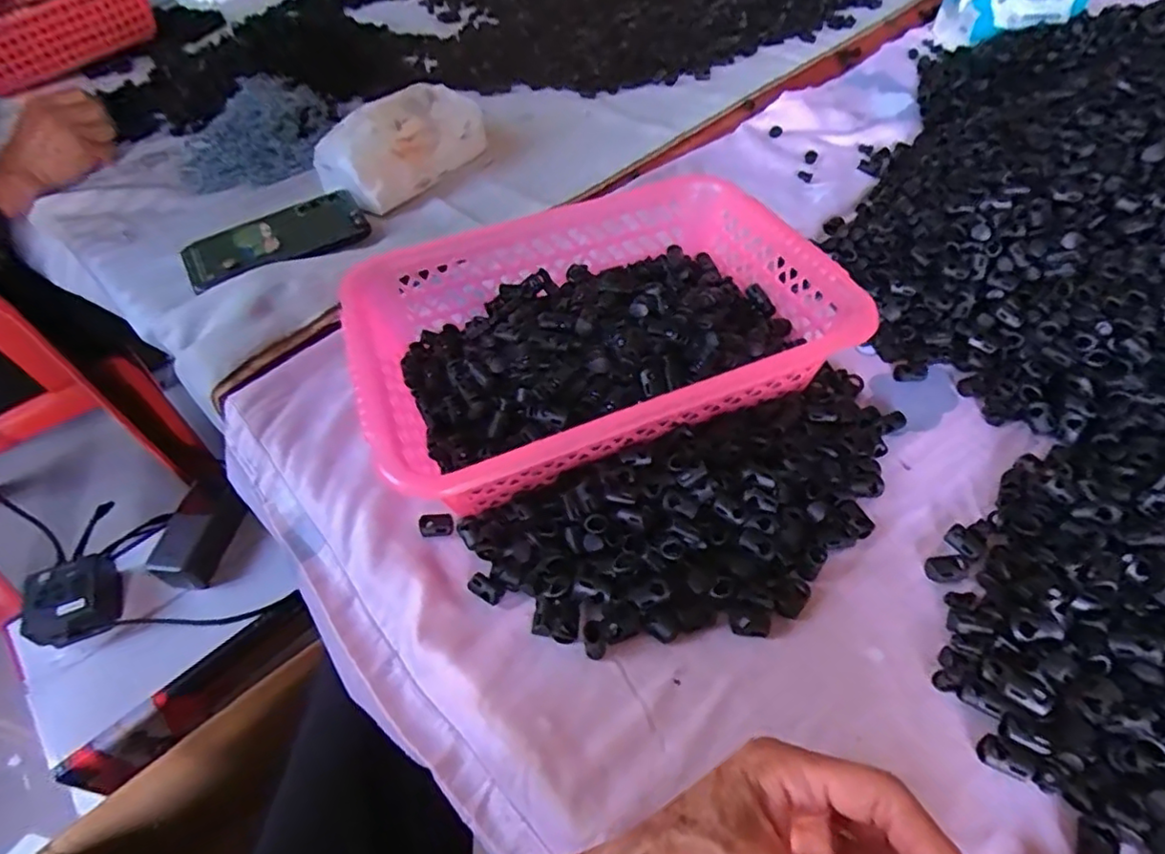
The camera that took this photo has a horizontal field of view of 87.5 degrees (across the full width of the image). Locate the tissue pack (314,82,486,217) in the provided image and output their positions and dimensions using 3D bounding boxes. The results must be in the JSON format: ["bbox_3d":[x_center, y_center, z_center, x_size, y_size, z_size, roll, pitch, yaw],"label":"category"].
[{"bbox_3d":[-0.184,-0.295,0.626,0.081,0.069,0.174,25,56,24],"label":"tissue pack"}]

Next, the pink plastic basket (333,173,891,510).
[{"bbox_3d":[0.012,-0.062,0.420,0.300,0.076,0.209,-19,50,-10],"label":"pink plastic basket"}]

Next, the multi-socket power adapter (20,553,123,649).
[{"bbox_3d":[-0.578,0.192,0.689,0.080,0.051,0.087,-20,51,-13],"label":"multi-socket power adapter"}]

